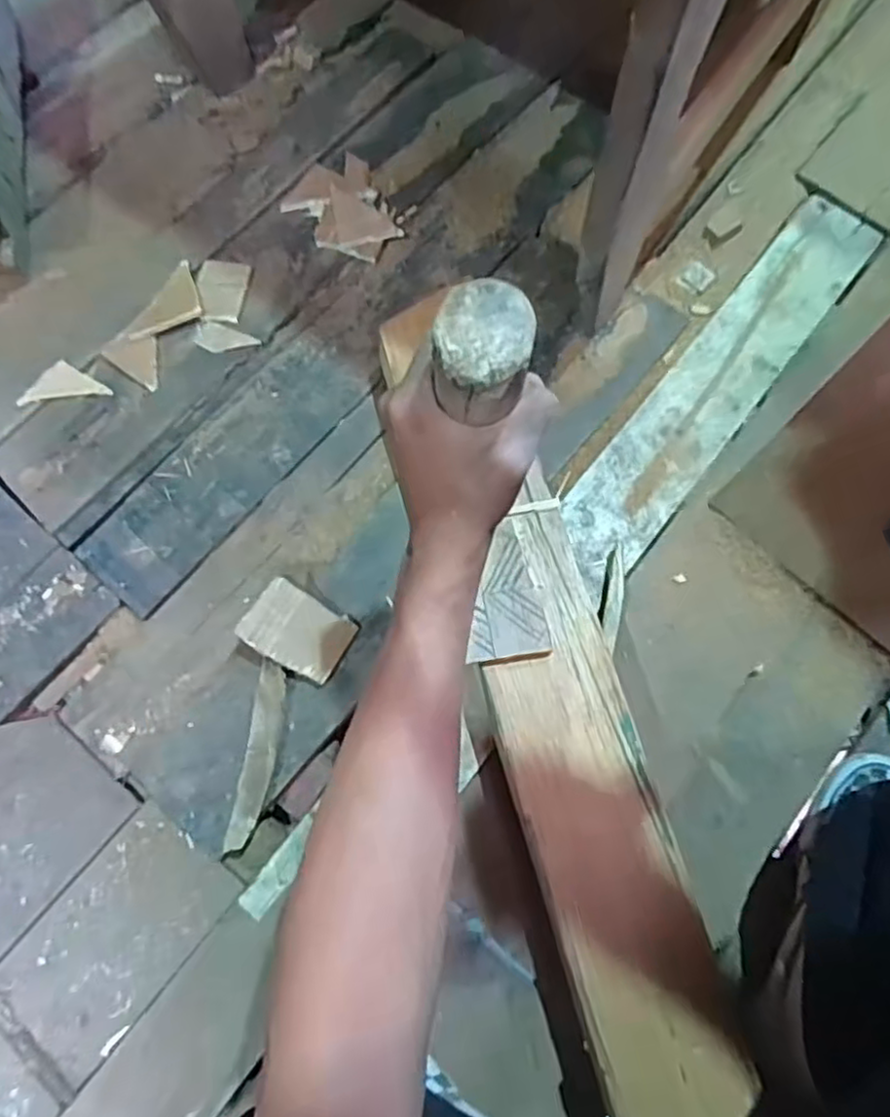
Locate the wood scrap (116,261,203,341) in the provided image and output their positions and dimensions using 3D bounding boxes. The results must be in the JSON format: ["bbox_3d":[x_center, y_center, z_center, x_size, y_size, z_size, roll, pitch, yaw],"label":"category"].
[{"bbox_3d":[-0.270,-0.244,0.678,0.048,0.009,0.094,33,75,9],"label":"wood scrap"}]

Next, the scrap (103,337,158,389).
[{"bbox_3d":[-0.307,-0.191,0.675,0.050,0.008,0.052,-4,73,-3],"label":"scrap"}]

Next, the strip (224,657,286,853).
[{"bbox_3d":[-0.149,0.157,0.557,0.025,0.012,0.143,6,73,1],"label":"strip"}]

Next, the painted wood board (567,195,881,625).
[{"bbox_3d":[0.271,-0.178,0.679,0.088,0.008,0.498,38,76,10],"label":"painted wood board"}]

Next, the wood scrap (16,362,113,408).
[{"bbox_3d":[-0.369,-0.169,0.664,0.085,0.006,0.040,-12,73,-5],"label":"wood scrap"}]

